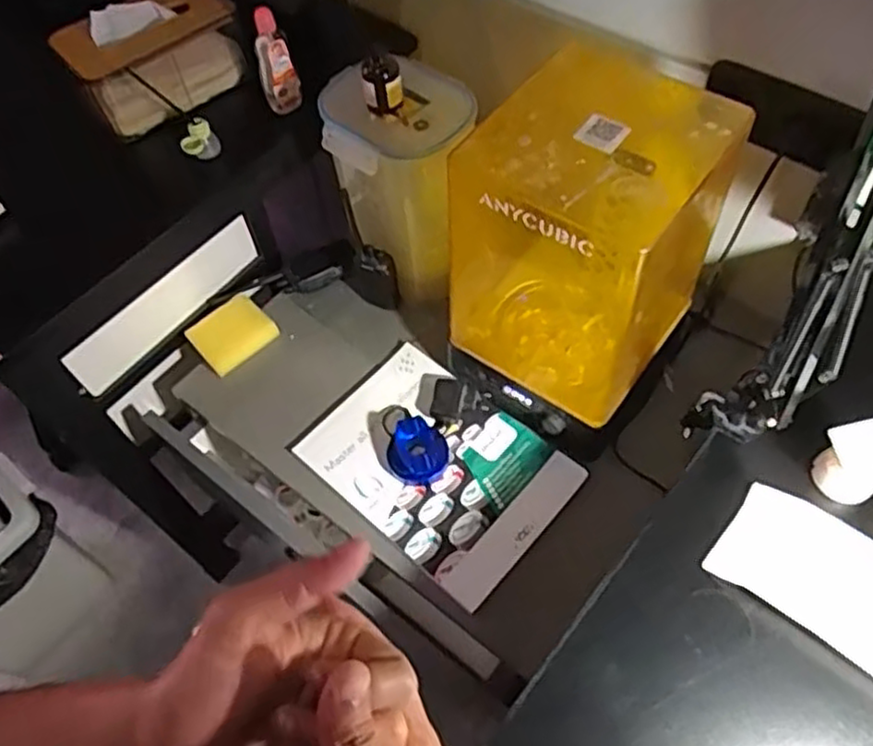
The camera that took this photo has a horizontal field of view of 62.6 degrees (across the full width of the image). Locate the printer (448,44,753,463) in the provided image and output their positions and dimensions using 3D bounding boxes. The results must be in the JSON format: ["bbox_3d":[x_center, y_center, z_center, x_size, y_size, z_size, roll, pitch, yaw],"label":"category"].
[{"bbox_3d":[0.155,-0.113,0.785,0.224,0.354,0.230,31,65,21],"label":"printer"}]

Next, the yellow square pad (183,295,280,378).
[{"bbox_3d":[-0.281,-0.054,0.987,0.103,0.028,0.081,-37,63,-18],"label":"yellow square pad"}]

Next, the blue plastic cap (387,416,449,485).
[{"bbox_3d":[-0.021,0.091,0.850,0.068,0.036,0.071,-2,58,2],"label":"blue plastic cap"}]

